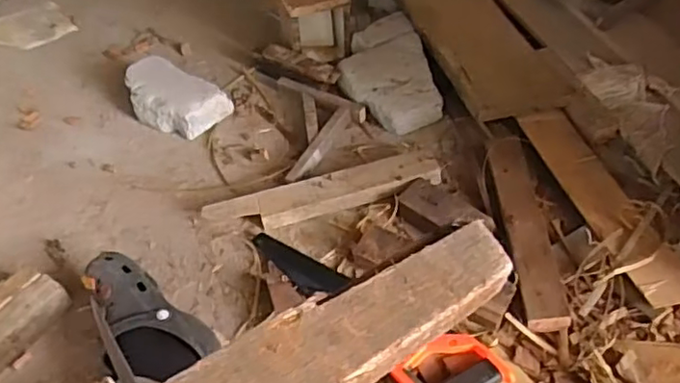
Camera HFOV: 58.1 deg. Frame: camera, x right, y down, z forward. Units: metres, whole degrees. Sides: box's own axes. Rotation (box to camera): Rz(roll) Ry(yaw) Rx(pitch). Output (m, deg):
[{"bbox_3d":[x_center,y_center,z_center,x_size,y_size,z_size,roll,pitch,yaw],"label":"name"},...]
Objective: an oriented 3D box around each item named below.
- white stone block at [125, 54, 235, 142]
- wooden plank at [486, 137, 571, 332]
[{"bbox_3d":[-0.327,-0.182,1.194,0.207,0.079,0.112,22,56,21],"label":"white stone block"},{"bbox_3d":[0.288,0.049,0.952,0.064,0.036,0.362,-3,51,3],"label":"wooden plank"}]

